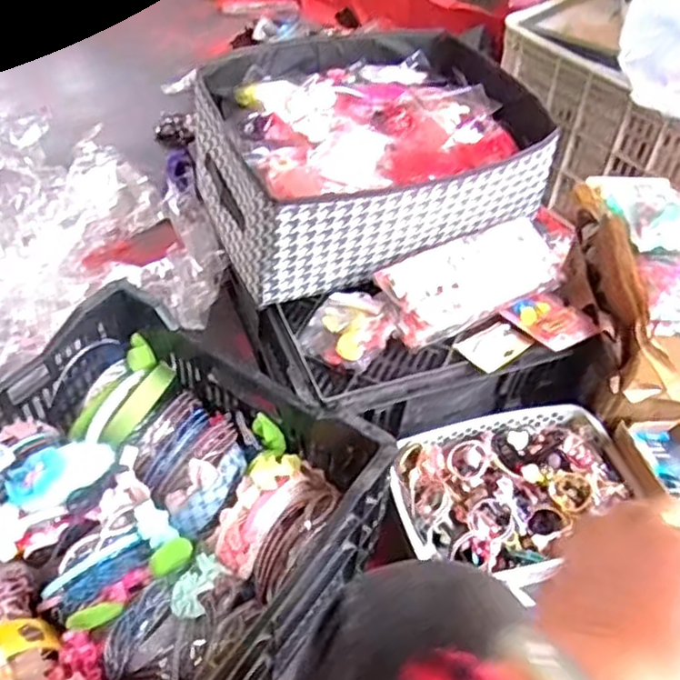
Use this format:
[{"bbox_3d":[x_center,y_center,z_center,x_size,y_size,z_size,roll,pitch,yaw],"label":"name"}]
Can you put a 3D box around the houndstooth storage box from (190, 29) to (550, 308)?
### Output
[{"bbox_3d":[0.027,-0.261,0.971,0.413,0.149,0.374,-21,52,-22],"label":"houndstooth storage box"}]

